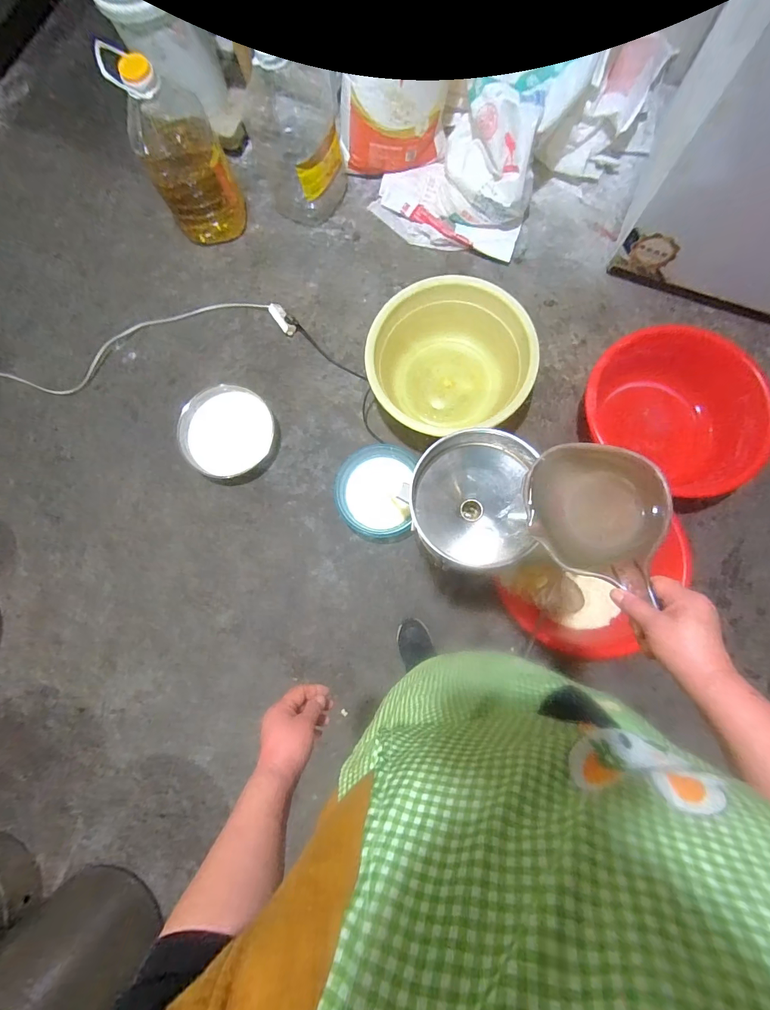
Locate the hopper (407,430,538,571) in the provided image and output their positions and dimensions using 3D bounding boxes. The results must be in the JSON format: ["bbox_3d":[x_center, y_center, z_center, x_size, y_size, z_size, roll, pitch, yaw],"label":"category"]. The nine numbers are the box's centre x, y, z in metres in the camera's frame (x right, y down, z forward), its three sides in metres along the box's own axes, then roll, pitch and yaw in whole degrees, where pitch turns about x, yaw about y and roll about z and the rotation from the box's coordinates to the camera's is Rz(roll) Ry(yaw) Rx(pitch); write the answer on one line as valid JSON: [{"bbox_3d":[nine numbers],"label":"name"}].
[{"bbox_3d":[0.175,0.000,0.824,0.234,0.198,0.240,0,81,3],"label":"hopper"}]

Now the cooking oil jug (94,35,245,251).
[{"bbox_3d":[-0.653,-1.132,1.339,0.251,0.465,0.207,-3,81,3],"label":"cooking oil jug"}]

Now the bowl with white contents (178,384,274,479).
[{"bbox_3d":[-0.526,-0.241,1.351,0.296,0.100,0.278,0,81,3],"label":"bowl with white contents"}]

